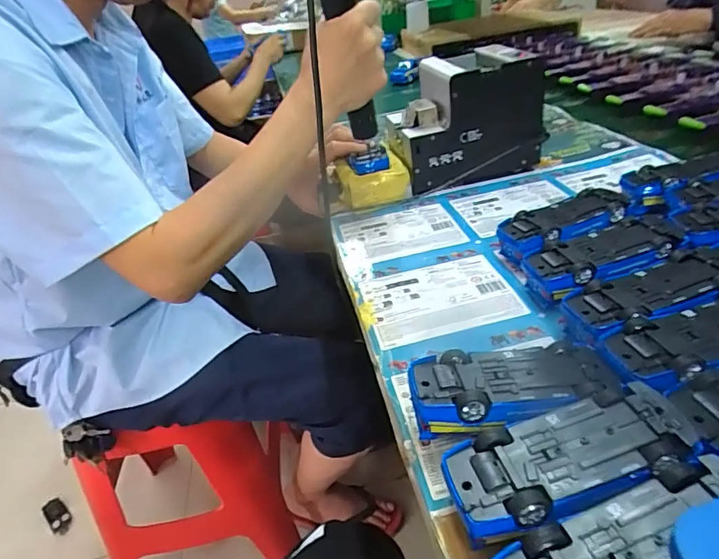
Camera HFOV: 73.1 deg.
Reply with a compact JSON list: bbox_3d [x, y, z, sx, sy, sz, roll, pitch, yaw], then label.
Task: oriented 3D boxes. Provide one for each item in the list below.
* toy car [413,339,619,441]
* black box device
[{"bbox_3d":[0.098,0.081,0.316,0.125,0.049,0.062,-9,34,-2],"label":"toy car"},{"bbox_3d":[0.138,-0.220,0.666,0.176,0.140,0.131,-14,34,-9],"label":"black box device"}]

